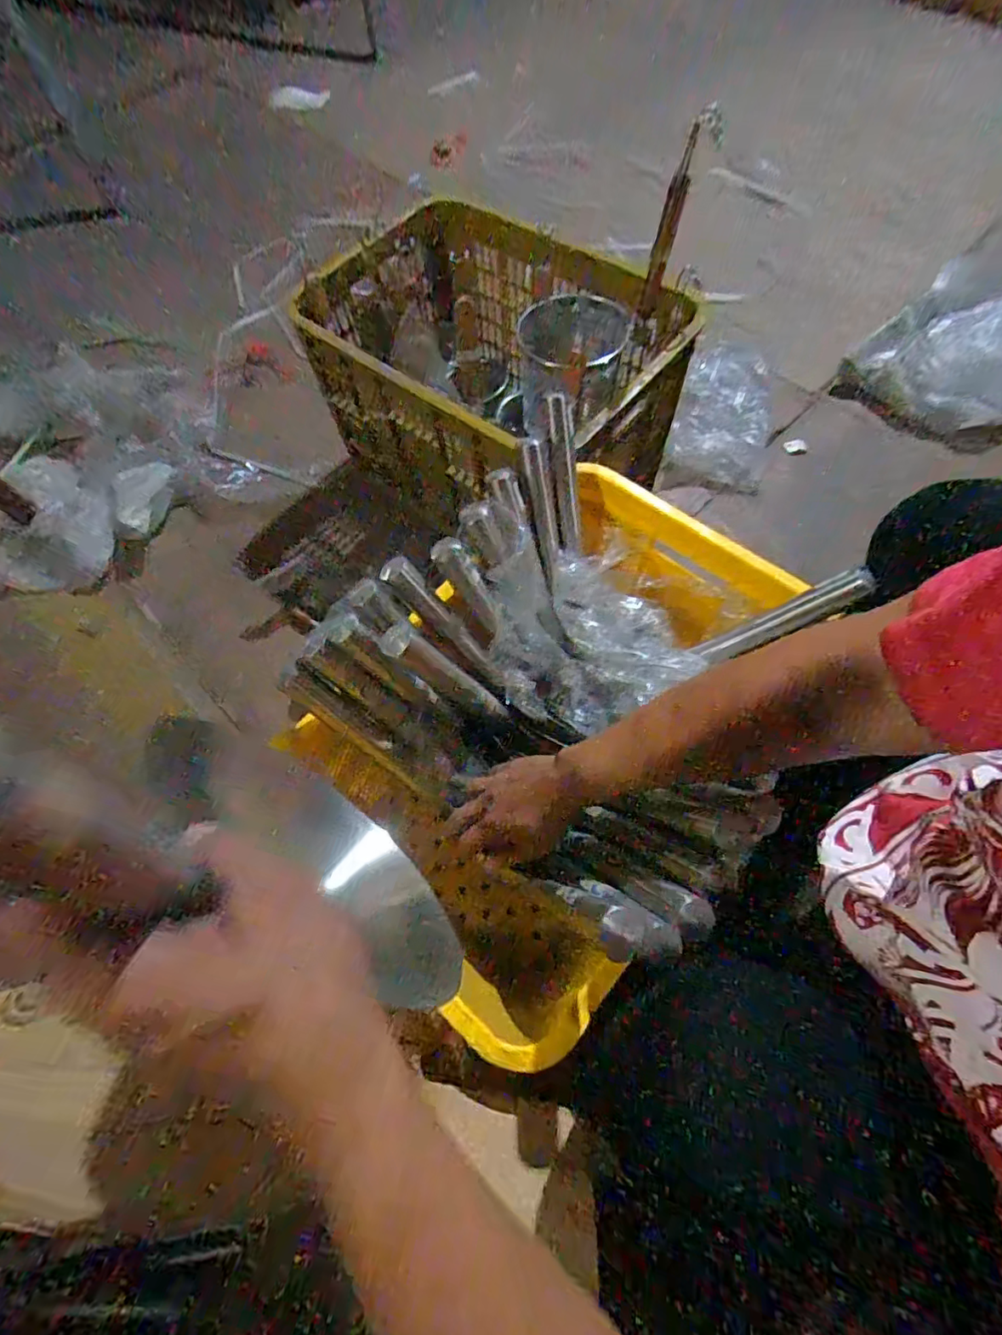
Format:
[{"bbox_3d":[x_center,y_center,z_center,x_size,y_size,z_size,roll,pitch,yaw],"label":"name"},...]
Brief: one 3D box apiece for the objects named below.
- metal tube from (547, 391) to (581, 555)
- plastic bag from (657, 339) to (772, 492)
[{"bbox_3d":[0.073,-0.208,0.597,0.027,0.160,0.025,-12,29,-3],"label":"metal tube"},{"bbox_3d":[0.430,-0.493,1.069,0.192,0.045,0.386,21,72,-7],"label":"plastic bag"}]

